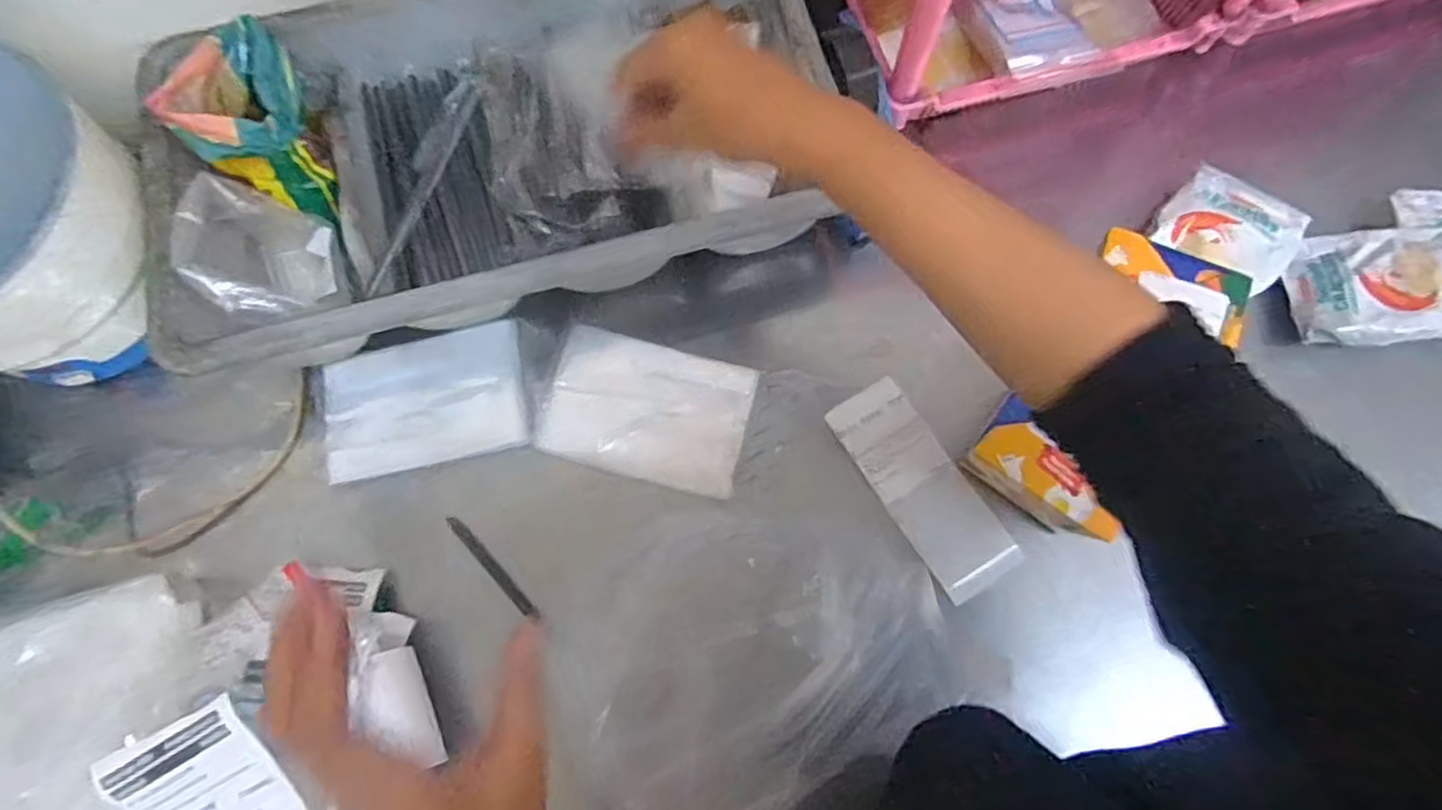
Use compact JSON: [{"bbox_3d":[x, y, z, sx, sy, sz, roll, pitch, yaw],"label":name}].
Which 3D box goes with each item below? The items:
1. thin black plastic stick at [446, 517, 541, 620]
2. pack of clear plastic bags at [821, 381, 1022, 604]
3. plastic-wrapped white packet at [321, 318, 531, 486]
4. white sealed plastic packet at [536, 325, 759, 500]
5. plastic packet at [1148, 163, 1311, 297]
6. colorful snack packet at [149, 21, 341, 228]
[{"bbox_3d":[-0.171,0.121,0.513,0.011,0.007,0.103,-44,78,-10],"label":"thin black plastic stick"},{"bbox_3d":[0.154,0.062,0.521,0.062,0.017,0.167,-32,76,-7],"label":"pack of clear plastic bags"},{"bbox_3d":[-0.231,-0.005,0.536,0.155,0.012,0.103,-14,75,-2],"label":"plastic-wrapped white packet"},{"bbox_3d":[-0.056,0.004,0.529,0.154,0.011,0.104,14,76,6],"label":"white sealed plastic packet"},{"bbox_3d":[0.394,-0.137,0.528,0.093,0.019,0.088,39,79,11],"label":"plastic packet"},{"bbox_3d":[-0.341,-0.220,0.519,0.101,0.074,0.118,12,75,5],"label":"colorful snack packet"}]

